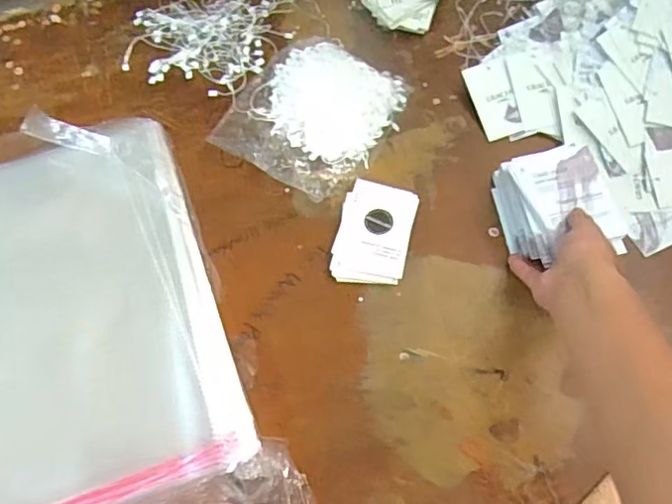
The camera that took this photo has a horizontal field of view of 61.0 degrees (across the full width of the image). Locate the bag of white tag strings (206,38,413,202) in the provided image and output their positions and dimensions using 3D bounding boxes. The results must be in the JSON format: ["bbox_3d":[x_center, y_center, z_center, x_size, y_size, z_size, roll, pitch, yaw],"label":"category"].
[{"bbox_3d":[-0.028,-0.159,0.641,0.171,0.030,0.175,29,71,14],"label":"bag of white tag strings"}]

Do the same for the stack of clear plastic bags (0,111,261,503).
[{"bbox_3d":[-0.281,0.065,0.537,0.327,0.042,0.398,-19,67,-6],"label":"stack of clear plastic bags"}]

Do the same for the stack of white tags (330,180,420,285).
[{"bbox_3d":[0.039,-0.021,0.587,0.074,0.017,0.108,12,67,8],"label":"stack of white tags"}]

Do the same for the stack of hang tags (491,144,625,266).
[{"bbox_3d":[0.216,-0.040,0.560,0.093,0.058,0.118,-13,66,-3],"label":"stack of hang tags"}]

